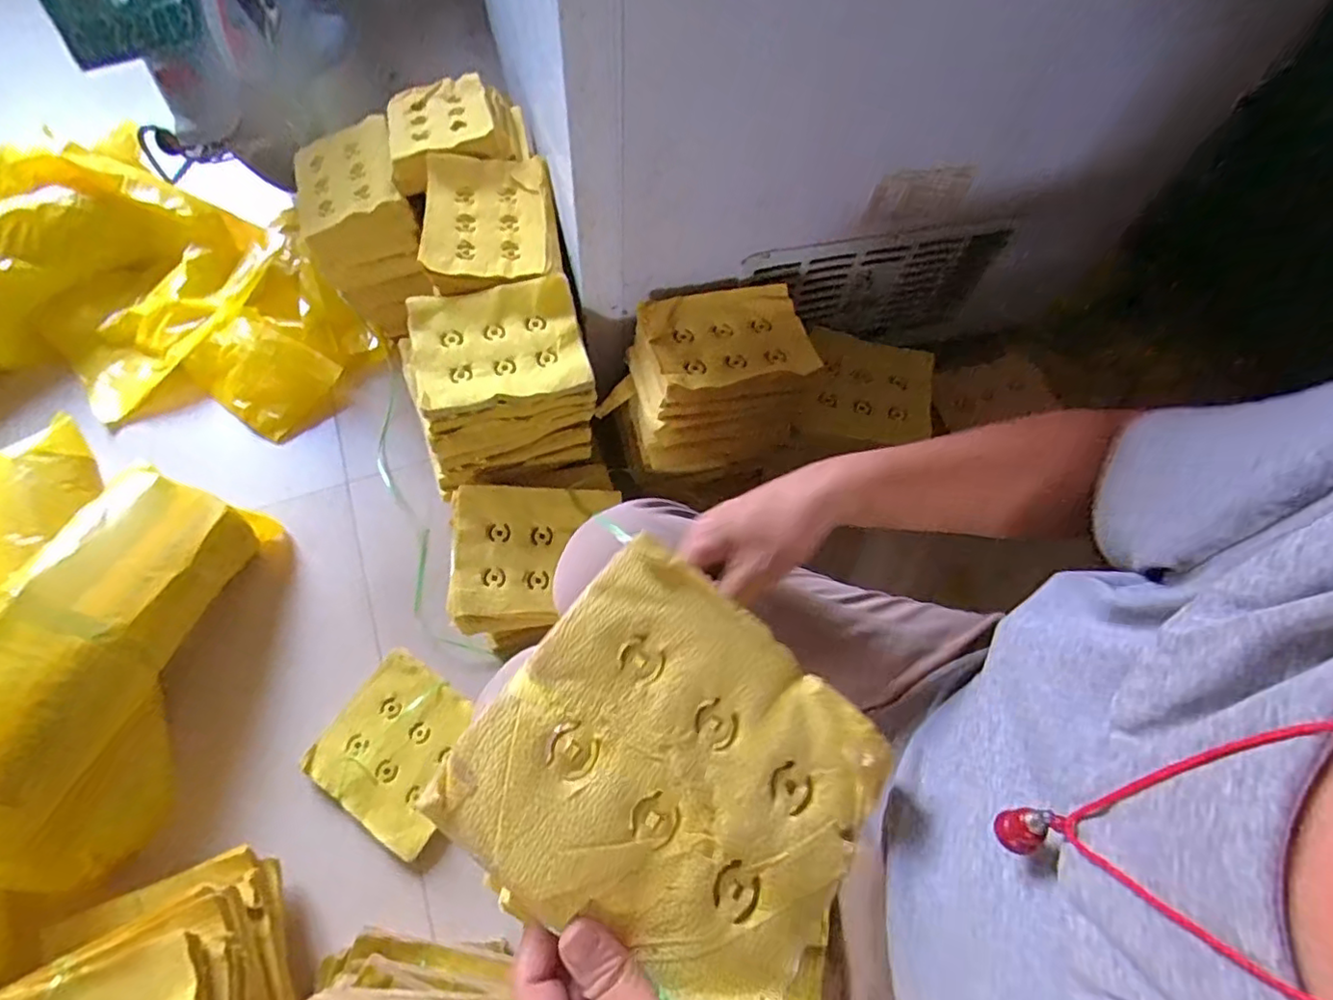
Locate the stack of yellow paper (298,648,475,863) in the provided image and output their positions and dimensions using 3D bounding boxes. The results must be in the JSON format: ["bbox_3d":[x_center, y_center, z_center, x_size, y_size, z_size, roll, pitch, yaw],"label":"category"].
[{"bbox_3d":[-0.325,0.303,0.749,0.179,0.017,0.172,31,65,12],"label":"stack of yellow paper"}]

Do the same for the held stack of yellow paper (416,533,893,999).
[{"bbox_3d":[0.011,0.132,0.296,0.189,0.012,0.163,38,62,-1],"label":"held stack of yellow paper"}]

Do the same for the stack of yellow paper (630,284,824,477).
[{"bbox_3d":[0.057,-0.148,0.794,0.215,0.191,0.154,-12,65,-10],"label":"stack of yellow paper"}]

